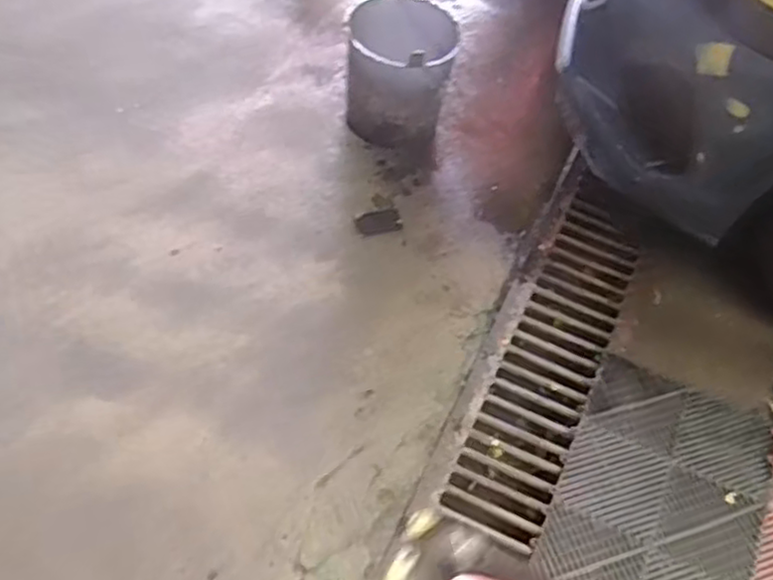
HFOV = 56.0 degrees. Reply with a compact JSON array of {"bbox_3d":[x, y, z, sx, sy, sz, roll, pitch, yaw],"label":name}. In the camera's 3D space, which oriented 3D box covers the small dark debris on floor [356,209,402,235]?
[{"bbox_3d":[-0.018,-0.168,1.804,0.113,0.021,0.068,-13,55,-14],"label":"small dark debris on floor"}]

